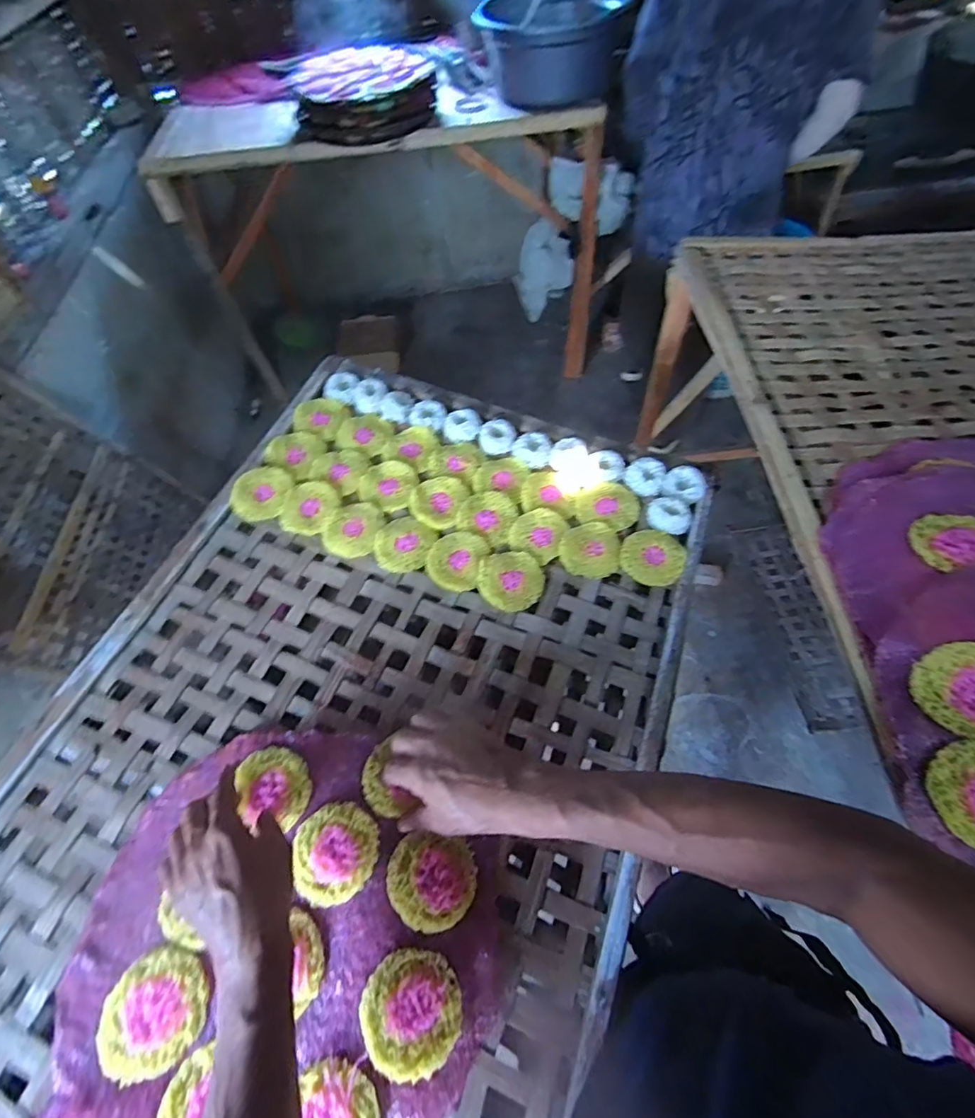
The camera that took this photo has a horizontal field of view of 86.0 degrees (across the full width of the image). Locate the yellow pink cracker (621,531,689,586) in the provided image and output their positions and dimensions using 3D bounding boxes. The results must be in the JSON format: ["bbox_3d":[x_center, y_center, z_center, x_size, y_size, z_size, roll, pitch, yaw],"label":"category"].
[{"bbox_3d":[0.203,-0.005,0.635,0.076,0.006,0.076,-2,57,3],"label":"yellow pink cracker"}]

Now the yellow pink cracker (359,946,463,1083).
[{"bbox_3d":[-0.061,0.358,0.413,0.078,0.007,0.077,-2,57,3],"label":"yellow pink cracker"}]

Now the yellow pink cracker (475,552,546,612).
[{"bbox_3d":[0.027,0.024,0.624,0.079,0.008,0.073,-2,57,3],"label":"yellow pink cracker"}]

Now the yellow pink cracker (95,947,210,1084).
[{"bbox_3d":[-0.271,0.367,0.423,0.083,0.010,0.077,-26,59,-12],"label":"yellow pink cracker"}]

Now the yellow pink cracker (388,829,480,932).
[{"bbox_3d":[-0.050,0.284,0.459,0.078,0.010,0.068,2,57,6],"label":"yellow pink cracker"}]

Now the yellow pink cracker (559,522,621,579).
[{"bbox_3d":[0.125,-0.015,0.640,0.070,0.007,0.077,-2,57,3],"label":"yellow pink cracker"}]

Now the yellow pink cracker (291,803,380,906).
[{"bbox_3d":[-0.136,0.265,0.475,0.072,0.007,0.076,-14,57,-5],"label":"yellow pink cracker"}]

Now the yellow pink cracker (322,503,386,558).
[{"bbox_3d":[-0.172,-0.038,0.668,0.068,0.012,0.073,-2,57,3],"label":"yellow pink cracker"}]

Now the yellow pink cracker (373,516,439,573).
[{"bbox_3d":[-0.105,-0.022,0.659,0.068,0.010,0.080,16,60,14],"label":"yellow pink cracker"}]

